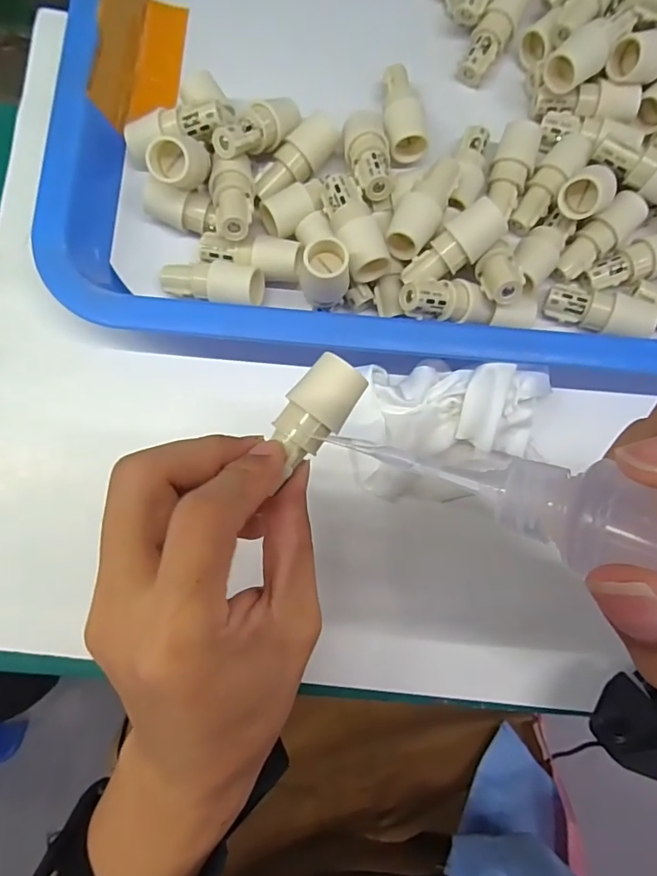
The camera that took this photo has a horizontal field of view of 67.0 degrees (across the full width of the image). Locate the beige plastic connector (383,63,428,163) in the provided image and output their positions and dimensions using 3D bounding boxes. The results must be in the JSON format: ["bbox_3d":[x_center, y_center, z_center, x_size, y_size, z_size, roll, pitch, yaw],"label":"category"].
[{"bbox_3d":[0.041,-0.181,0.275,0.022,0.015,0.050,-6,81,-3],"label":"beige plastic connector"}]

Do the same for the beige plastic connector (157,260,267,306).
[{"bbox_3d":[-0.061,-0.080,0.253,0.053,0.014,0.019,7,80,-1],"label":"beige plastic connector"}]

